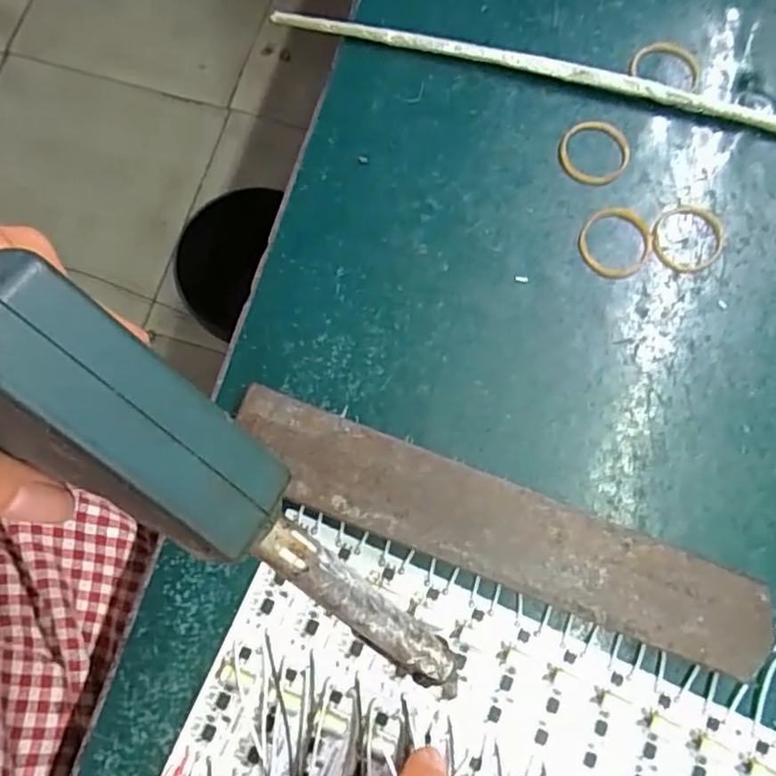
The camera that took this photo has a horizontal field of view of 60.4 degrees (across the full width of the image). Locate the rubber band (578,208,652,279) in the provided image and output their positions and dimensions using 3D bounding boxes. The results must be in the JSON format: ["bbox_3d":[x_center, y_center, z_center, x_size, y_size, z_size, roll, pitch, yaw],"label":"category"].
[{"bbox_3d":[0.093,-0.060,0.272,0.028,0.004,0.029,0,77,0],"label":"rubber band"}]

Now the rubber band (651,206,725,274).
[{"bbox_3d":[0.123,-0.062,0.271,0.029,0.004,0.030,0,77,0],"label":"rubber band"}]

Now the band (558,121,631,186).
[{"bbox_3d":[0.087,-0.100,0.282,0.029,0.004,0.030,0,77,0],"label":"band"}]

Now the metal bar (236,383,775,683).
[{"bbox_3d":[0.037,0.051,0.242,0.193,0.018,0.034,21,78,5],"label":"metal bar"}]

